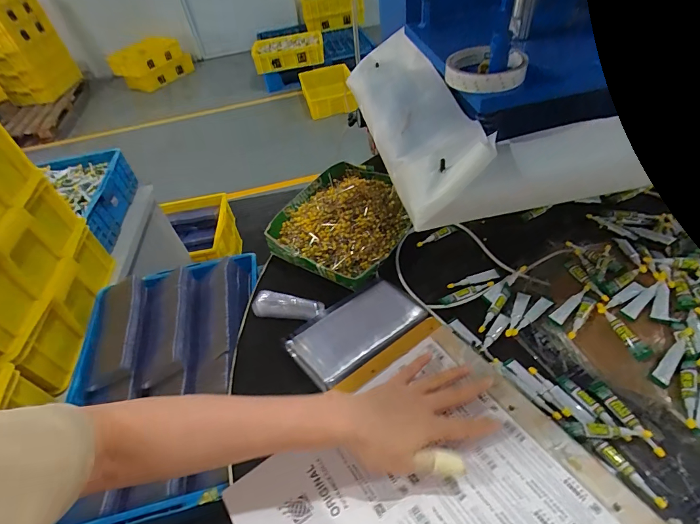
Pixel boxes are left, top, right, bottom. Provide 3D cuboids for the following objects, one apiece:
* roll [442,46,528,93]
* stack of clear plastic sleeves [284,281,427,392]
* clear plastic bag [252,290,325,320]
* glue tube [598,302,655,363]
[{"bbox_3d":[0.150,-0.210,0.414,0.076,0.028,0.076,-3,46,3],"label":"roll"},{"bbox_3d":[0.008,0.086,0.484,0.158,0.017,0.093,-33,51,-21],"label":"stack of clear plastic sleeves"},{"bbox_3d":[-0.086,0.061,0.521,0.099,0.025,0.028,6,48,14],"label":"clear plastic bag"},{"bbox_3d":[0.324,0.080,0.451,0.018,0.006,0.076,-15,47,-6],"label":"glue tube"}]

